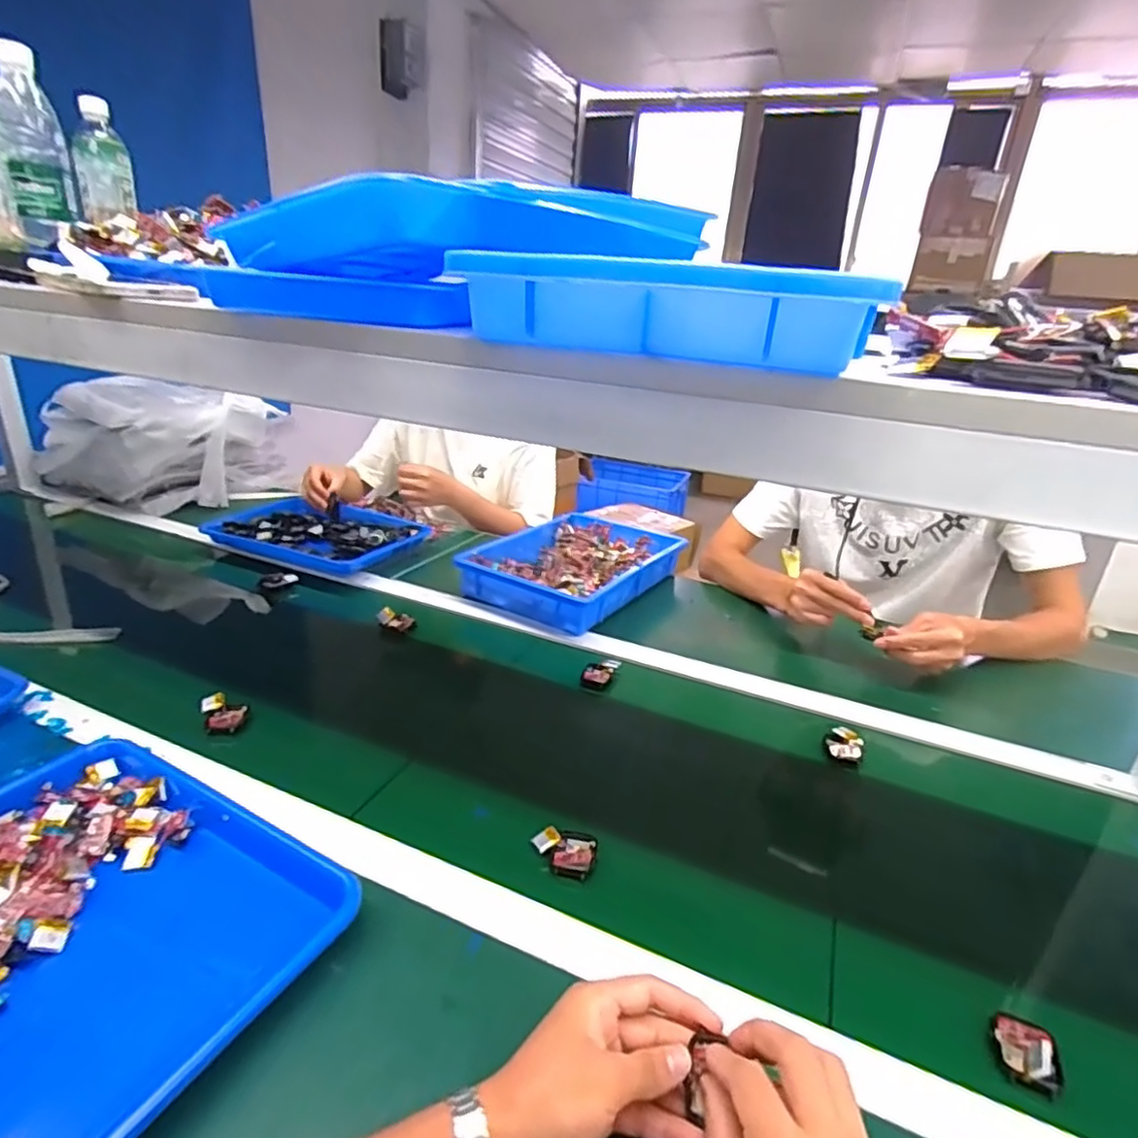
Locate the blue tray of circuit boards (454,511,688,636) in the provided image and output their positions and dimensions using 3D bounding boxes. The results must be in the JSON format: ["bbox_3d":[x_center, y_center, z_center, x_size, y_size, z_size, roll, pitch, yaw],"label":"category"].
[{"bbox_3d":[0.011,-0.008,1.057,0.235,0.057,0.355,19,27,30],"label":"blue tray of circuit boards"}]

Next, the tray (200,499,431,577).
[{"bbox_3d":[-0.423,-0.065,1.110,0.314,0.035,0.220,11,24,15],"label":"tray"}]

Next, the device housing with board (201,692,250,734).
[{"bbox_3d":[-0.372,0.157,0.704,0.041,0.025,0.051,-12,28,-33],"label":"device housing with board"}]

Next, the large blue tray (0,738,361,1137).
[{"bbox_3d":[-0.344,0.248,0.462,0.329,0.050,0.265,15,26,24],"label":"large blue tray"}]

